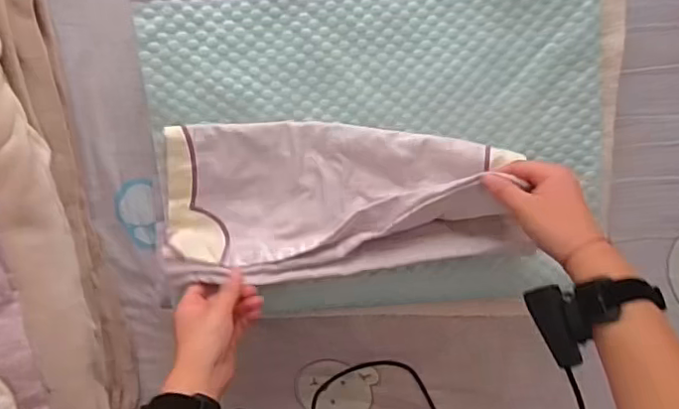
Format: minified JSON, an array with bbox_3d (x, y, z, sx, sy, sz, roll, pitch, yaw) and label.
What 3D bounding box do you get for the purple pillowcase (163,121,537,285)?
[{"bbox_3d":[0.003,-0.004,0.602,0.373,0.079,0.157,1,96,2],"label":"purple pillowcase"}]

